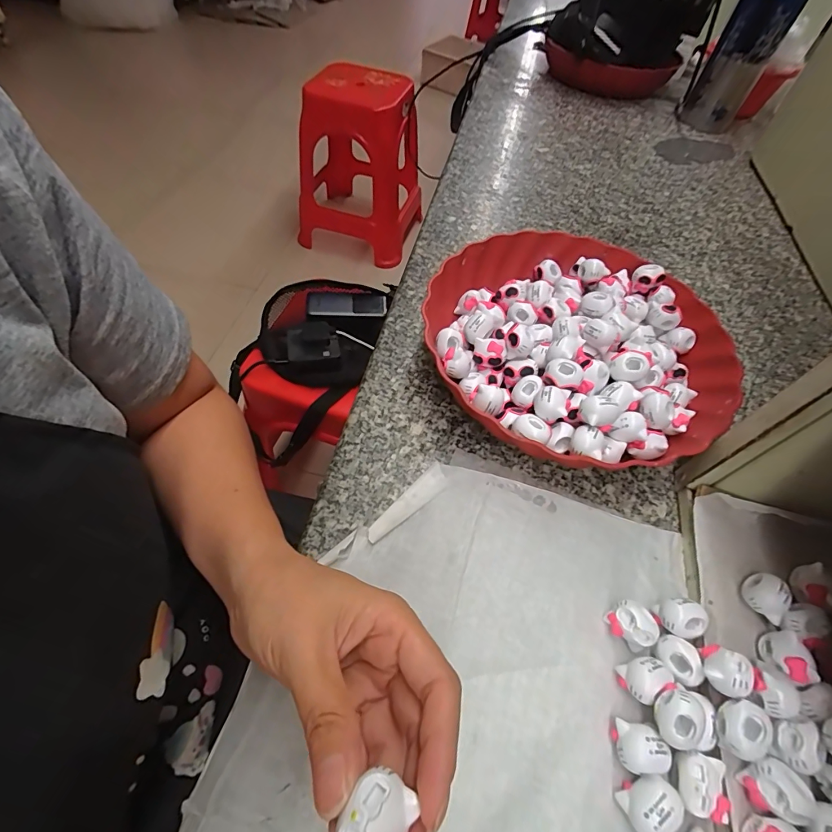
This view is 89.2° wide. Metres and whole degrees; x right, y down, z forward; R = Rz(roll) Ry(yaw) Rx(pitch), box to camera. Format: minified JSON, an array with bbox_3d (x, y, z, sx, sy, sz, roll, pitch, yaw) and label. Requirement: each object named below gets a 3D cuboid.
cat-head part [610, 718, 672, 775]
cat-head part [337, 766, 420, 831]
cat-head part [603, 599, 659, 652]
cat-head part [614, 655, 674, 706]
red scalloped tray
[{"bbox_3d":[0.112,0.166,0.211,0.023,0.019,0.020,13,56,3],"label":"cat-head part"},{"bbox_3d":[-0.012,0.123,0.126,0.019,0.007,0.023,26,58,12],"label":"cat-head part"},{"bbox_3d":[0.125,0.120,0.243,0.024,0.019,0.019,37,60,18],"label":"cat-head part"},{"bbox_3d":[0.123,0.142,0.227,0.021,0.019,0.021,2,56,-4],"label":"cat-head part"},{"bbox_3d":[0.125,-0.062,0.345,0.229,0.060,0.231,-13,58,-13],"label":"red scalloped tray"}]

